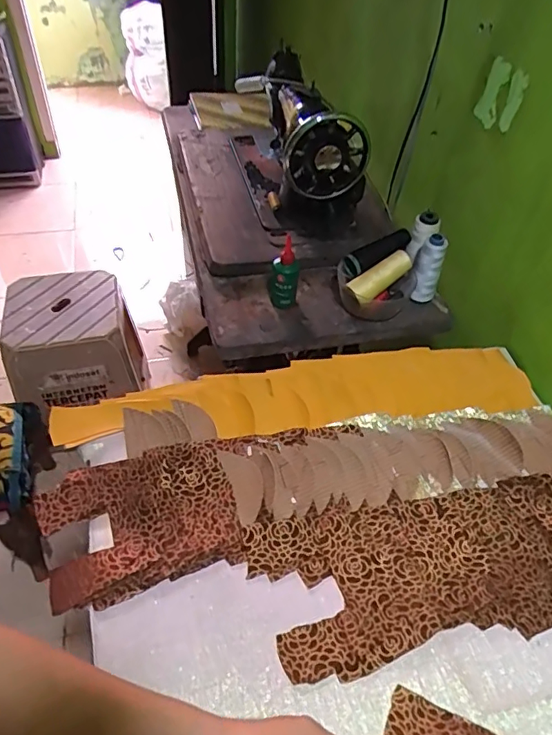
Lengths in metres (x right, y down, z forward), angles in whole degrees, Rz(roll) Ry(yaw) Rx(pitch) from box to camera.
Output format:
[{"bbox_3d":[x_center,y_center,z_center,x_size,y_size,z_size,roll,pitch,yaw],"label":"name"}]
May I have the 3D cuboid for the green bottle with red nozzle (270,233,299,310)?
[{"bbox_3d":[0.013,-0.143,0.818,0.045,0.098,0.045,5,48,1],"label":"green bottle with red nozzle"}]

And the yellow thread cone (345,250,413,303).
[{"bbox_3d":[0.164,-0.140,0.815,0.114,0.030,0.041,-35,57,-11],"label":"yellow thread cone"}]

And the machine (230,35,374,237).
[{"bbox_3d":[0.028,-0.428,0.985,0.162,0.213,0.379,-10,49,-13],"label":"machine"}]

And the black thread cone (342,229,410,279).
[{"bbox_3d":[0.161,-0.183,0.831,0.122,0.029,0.033,-30,55,-10],"label":"black thread cone"}]

